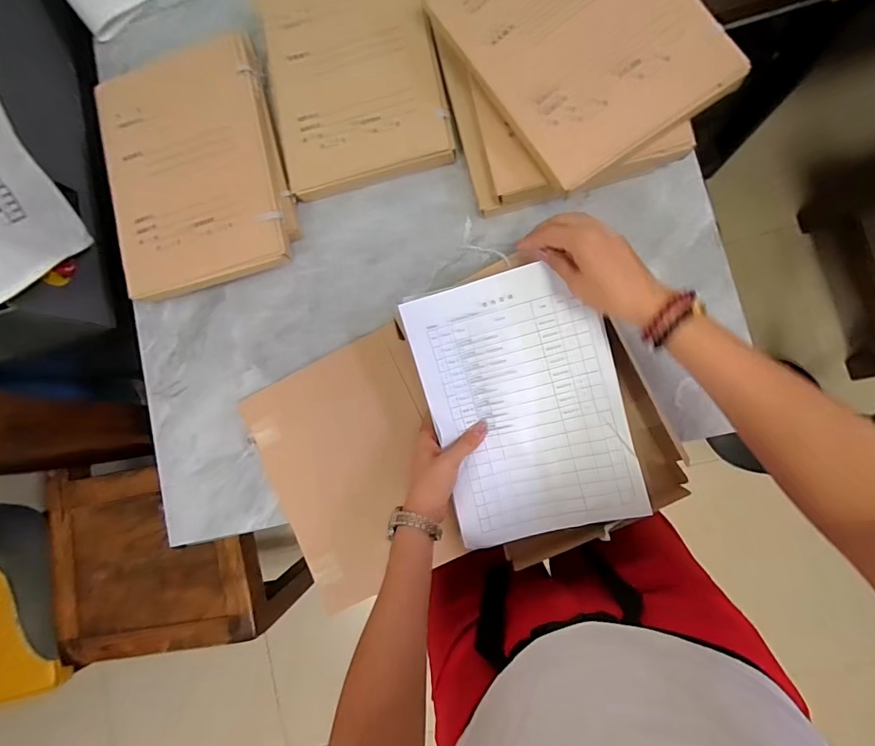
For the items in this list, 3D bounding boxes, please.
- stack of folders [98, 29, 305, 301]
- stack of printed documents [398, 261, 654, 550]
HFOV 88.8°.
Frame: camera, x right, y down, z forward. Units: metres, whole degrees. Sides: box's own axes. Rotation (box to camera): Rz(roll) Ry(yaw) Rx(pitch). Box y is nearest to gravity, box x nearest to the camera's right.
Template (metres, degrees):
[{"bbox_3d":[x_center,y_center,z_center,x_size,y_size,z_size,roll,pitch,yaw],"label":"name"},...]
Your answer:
[{"bbox_3d":[-0.330,-0.275,0.605,0.231,0.049,0.316,-13,90,7],"label":"stack of folders"},{"bbox_3d":[0.097,0.037,0.504,0.207,0.025,0.290,-15,91,11],"label":"stack of printed documents"}]

